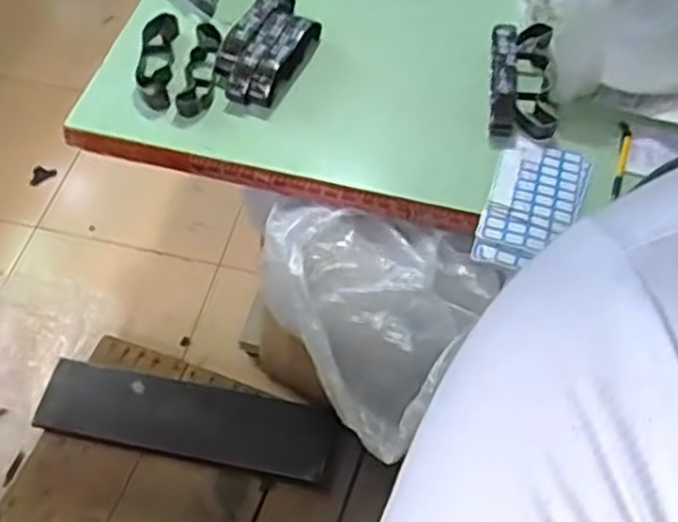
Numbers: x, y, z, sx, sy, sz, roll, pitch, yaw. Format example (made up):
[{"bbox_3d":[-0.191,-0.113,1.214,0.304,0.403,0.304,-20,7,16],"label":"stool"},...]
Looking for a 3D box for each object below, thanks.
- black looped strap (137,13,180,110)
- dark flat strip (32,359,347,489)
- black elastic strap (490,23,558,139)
[{"bbox_3d":[-0.290,-0.319,1.135,0.056,0.018,0.195,0,73,-3],"label":"black looped strap"},{"bbox_3d":[-0.306,0.332,1.493,0.637,0.026,0.161,11,59,4],"label":"dark flat strip"},{"bbox_3d":[0.287,-0.280,1.102,0.100,0.066,0.221,4,59,-1],"label":"black elastic strap"}]

